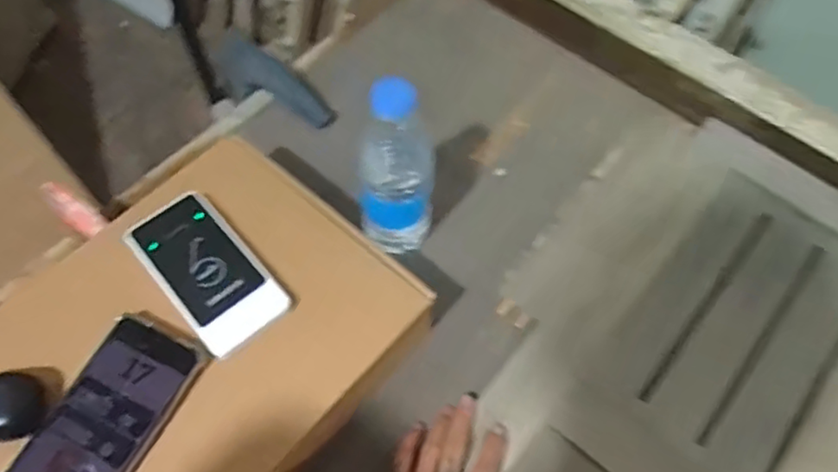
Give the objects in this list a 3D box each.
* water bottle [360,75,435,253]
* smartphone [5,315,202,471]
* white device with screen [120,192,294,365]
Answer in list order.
[{"bbox_3d":[-0.020,-0.050,0.570,0.061,0.194,0.056,2,61,-1],"label":"water bottle"},{"bbox_3d":[-0.230,0.141,0.457,0.075,0.008,0.161,30,67,4],"label":"smartphone"},{"bbox_3d":[-0.175,0.028,0.525,0.072,0.020,0.140,-38,68,-19],"label":"white device with screen"}]

